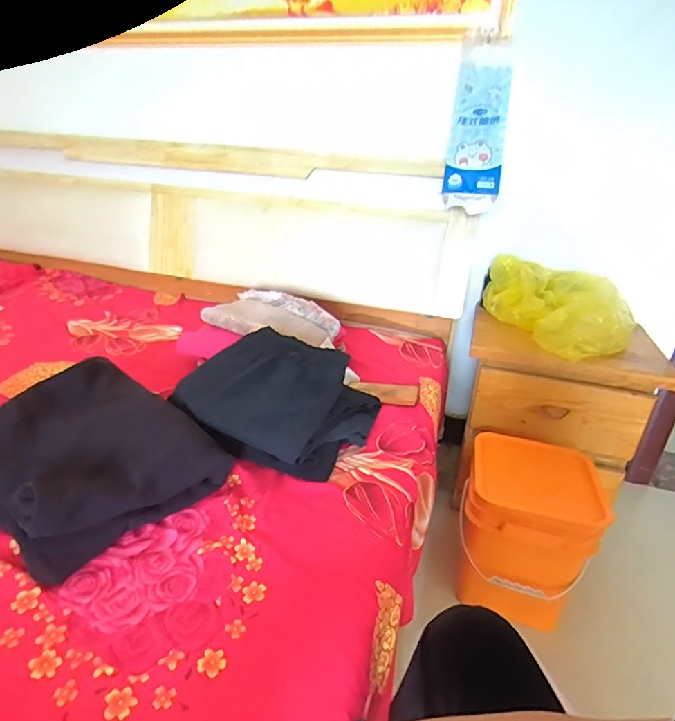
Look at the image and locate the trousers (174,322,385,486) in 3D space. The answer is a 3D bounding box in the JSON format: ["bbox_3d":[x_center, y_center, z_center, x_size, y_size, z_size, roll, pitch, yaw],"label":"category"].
[{"bbox_3d":[-0.116,0.067,0.865,0.337,0.130,0.235,13,28,19],"label":"trousers"}]

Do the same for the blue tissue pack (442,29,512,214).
[{"bbox_3d":[0.338,-0.578,1.113,0.130,0.423,0.072,6,2,5],"label":"blue tissue pack"}]

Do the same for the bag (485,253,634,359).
[{"bbox_3d":[0.521,-0.137,1.093,0.196,0.147,0.309,-8,28,-21],"label":"bag"}]

